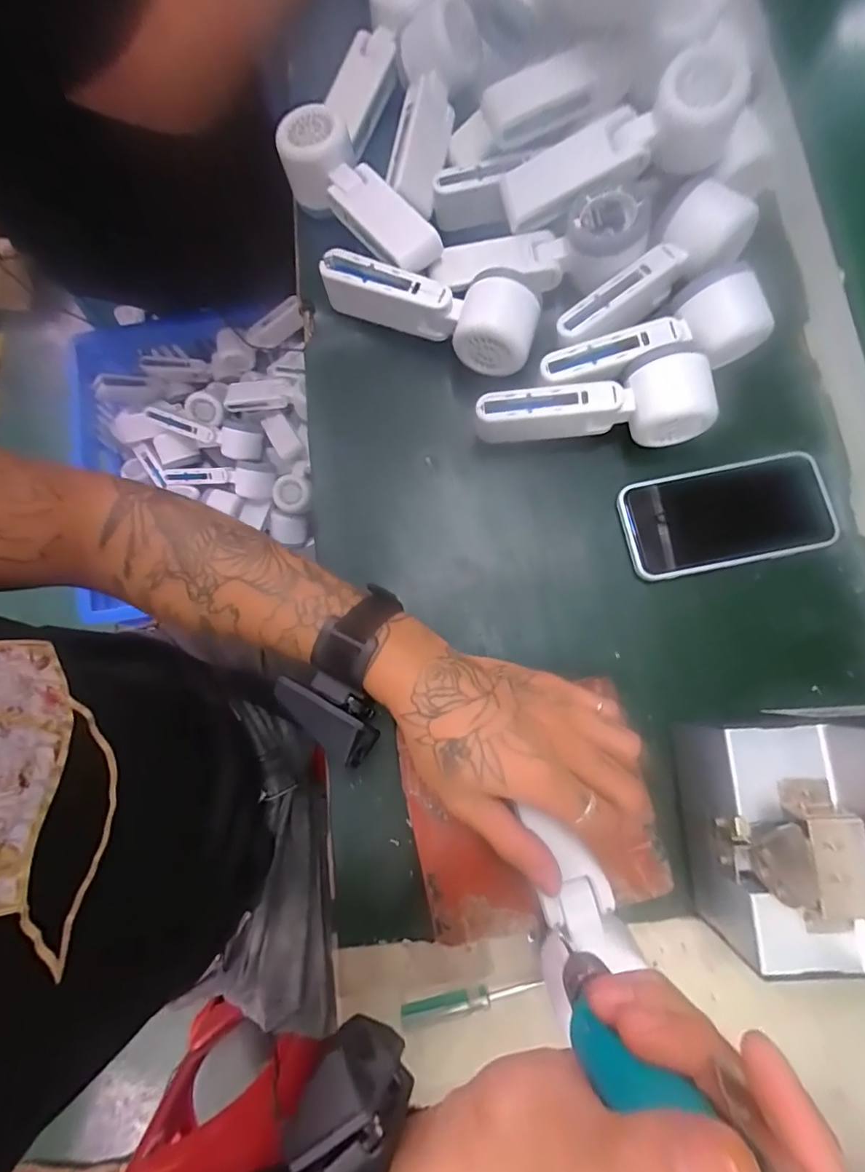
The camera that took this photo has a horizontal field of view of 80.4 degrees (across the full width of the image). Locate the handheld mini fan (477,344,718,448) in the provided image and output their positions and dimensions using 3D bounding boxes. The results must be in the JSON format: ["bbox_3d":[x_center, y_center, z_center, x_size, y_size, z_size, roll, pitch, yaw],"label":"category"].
[{"bbox_3d":[0.115,-0.128,0.371,0.163,0.052,0.055,-8,78,0],"label":"handheld mini fan"}]

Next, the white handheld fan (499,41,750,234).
[{"bbox_3d":[0.132,-0.311,0.367,0.164,0.050,0.052,-14,78,19],"label":"white handheld fan"}]

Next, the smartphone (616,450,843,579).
[{"bbox_3d":[0.213,-0.051,0.373,0.143,0.012,0.073,-10,78,0],"label":"smartphone"}]

